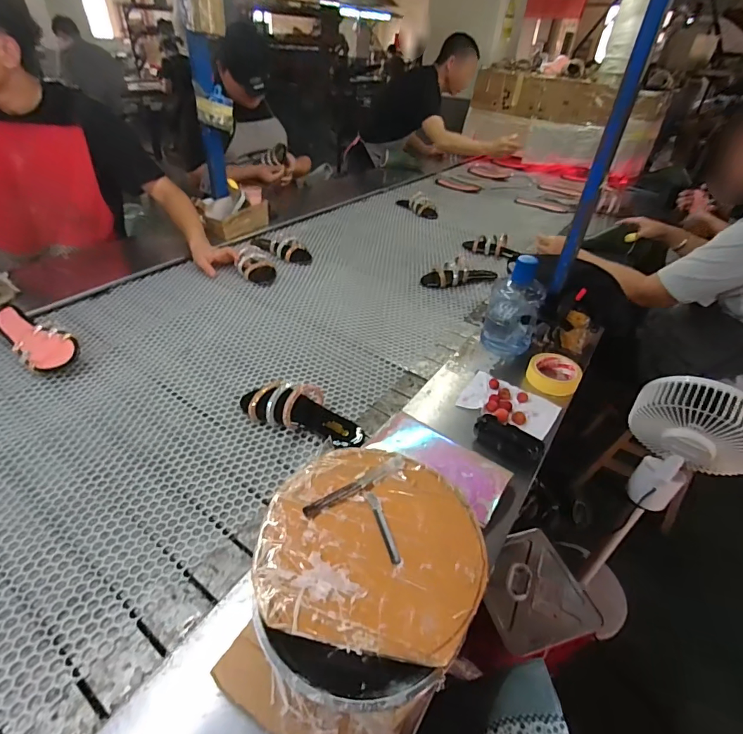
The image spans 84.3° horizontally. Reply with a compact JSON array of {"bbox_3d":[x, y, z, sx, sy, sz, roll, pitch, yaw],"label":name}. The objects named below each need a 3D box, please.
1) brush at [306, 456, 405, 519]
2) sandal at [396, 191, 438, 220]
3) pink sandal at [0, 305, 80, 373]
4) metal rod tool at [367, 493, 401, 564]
[{"bbox_3d":[-0.018,0.147,0.508,0.141,0.007,0.018,-22,45,-28],"label":"brush"},{"bbox_3d":[0.185,-0.683,1.689,0.085,0.071,0.236,-15,42,-21],"label":"sandal"},{"bbox_3d":[-0.678,-0.056,0.832,0.199,0.075,0.085,29,46,28],"label":"pink sandal"},{"bbox_3d":[0.014,0.183,0.474,0.013,0.004,0.088,-11,41,-17],"label":"metal rod tool"}]

